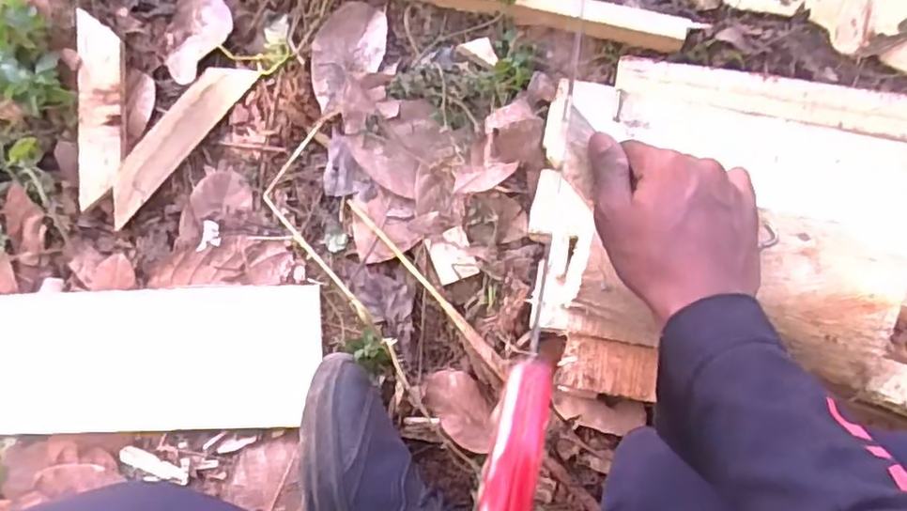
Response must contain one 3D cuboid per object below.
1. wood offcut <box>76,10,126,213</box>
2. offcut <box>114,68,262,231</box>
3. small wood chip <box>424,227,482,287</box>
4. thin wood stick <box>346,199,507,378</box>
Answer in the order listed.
[{"bbox_3d":[-0.291,-0.119,0.531,0.034,0.011,0.153,-1,91,-12],"label":"wood offcut"},{"bbox_3d":[-0.227,-0.096,0.520,0.032,0.015,0.160,41,86,9],"label":"offcut"},{"bbox_3d":[-0.001,0.000,0.501,0.031,0.004,0.039,-21,80,1],"label":"small wood chip"},{"bbox_3d":[-0.022,0.024,0.503,0.011,0.009,0.183,-43,80,-3],"label":"thin wood stick"}]

